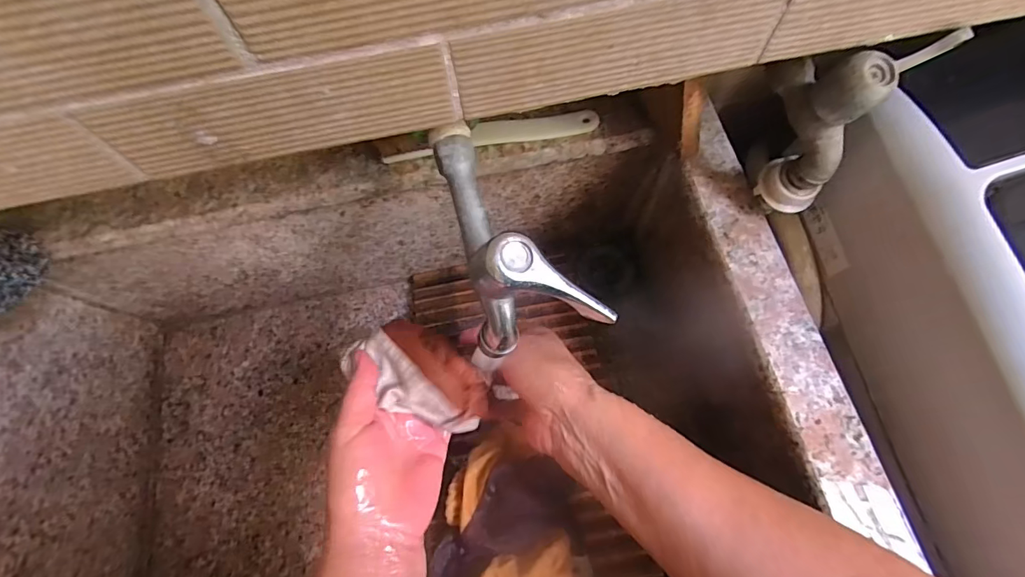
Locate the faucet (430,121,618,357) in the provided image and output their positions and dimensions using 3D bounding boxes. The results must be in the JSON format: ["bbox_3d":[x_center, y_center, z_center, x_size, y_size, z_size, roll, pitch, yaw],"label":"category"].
[{"bbox_3d":[-0.012,-0.022,0.248,0.054,0.069,0.134,-33,71,-10],"label":"faucet"}]

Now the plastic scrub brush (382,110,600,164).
[{"bbox_3d":[-0.015,-0.117,0.356,0.161,0.007,0.019,-9,69,-1],"label":"plastic scrub brush"}]

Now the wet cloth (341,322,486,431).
[{"bbox_3d":[-0.066,0.058,0.327,0.103,0.029,0.054,21,71,10],"label":"wet cloth"}]

